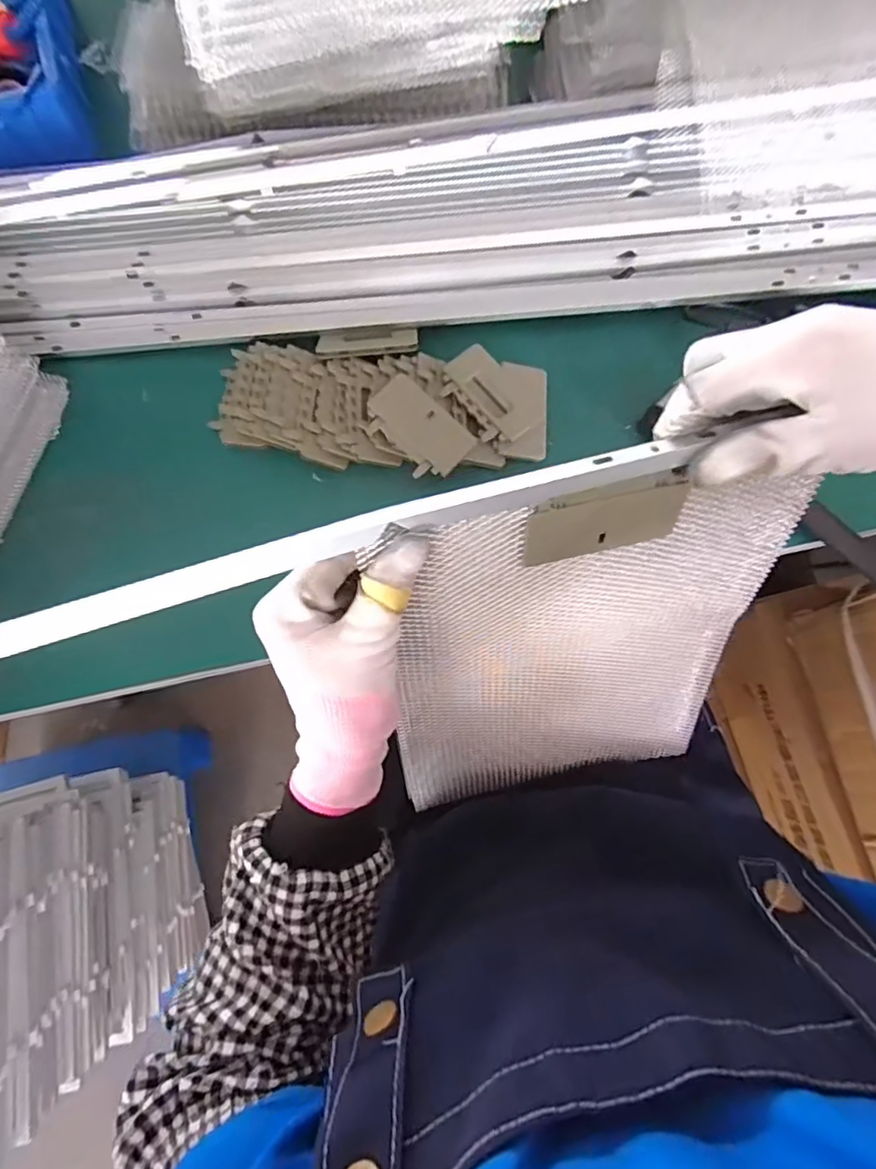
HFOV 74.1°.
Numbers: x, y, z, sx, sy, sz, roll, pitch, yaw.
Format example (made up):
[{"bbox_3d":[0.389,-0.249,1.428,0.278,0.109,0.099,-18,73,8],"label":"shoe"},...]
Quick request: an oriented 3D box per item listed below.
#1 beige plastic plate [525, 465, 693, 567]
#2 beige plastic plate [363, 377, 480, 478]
[{"bbox_3d":[0.087,-0.033,0.301,0.085,0.046,0.006,-15,50,-6],"label":"beige plastic plate"},{"bbox_3d":[-0.017,-0.127,0.472,0.088,0.009,0.055,43,81,11],"label":"beige plastic plate"}]

